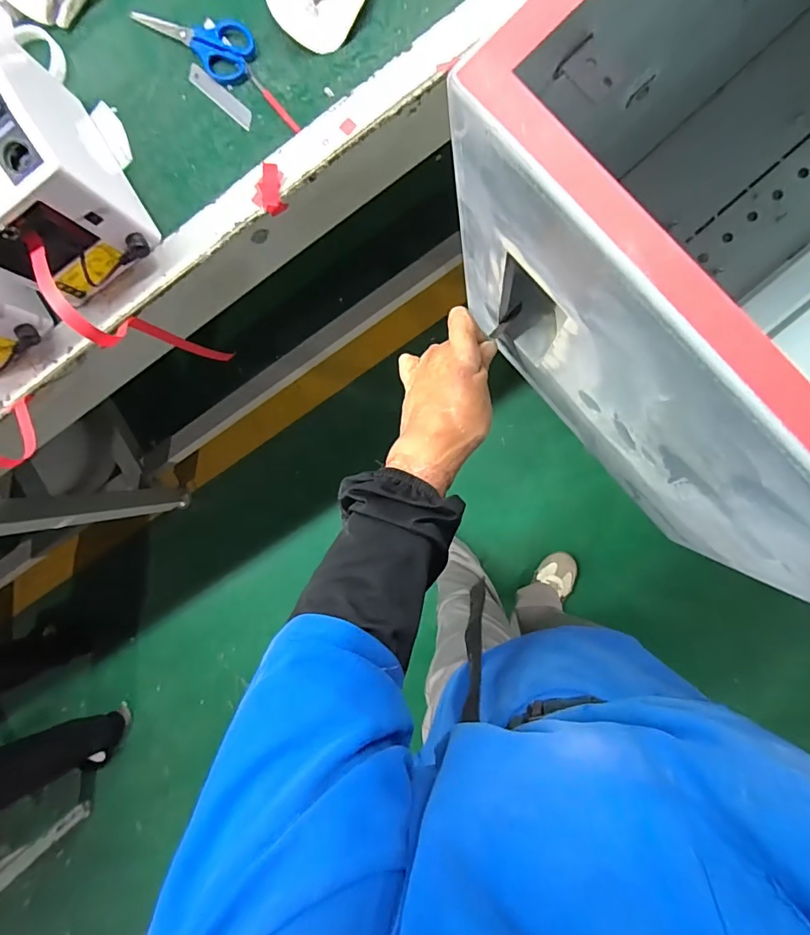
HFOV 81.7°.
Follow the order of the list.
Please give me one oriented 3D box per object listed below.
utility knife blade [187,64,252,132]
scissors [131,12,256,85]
[{"bbox_3d":[-0.207,-0.418,0.526,0.101,0.004,0.018,43,91,7],"label":"utility knife blade"},{"bbox_3d":[-0.241,-0.492,0.527,0.164,0.006,0.061,34,96,7],"label":"scissors"}]

